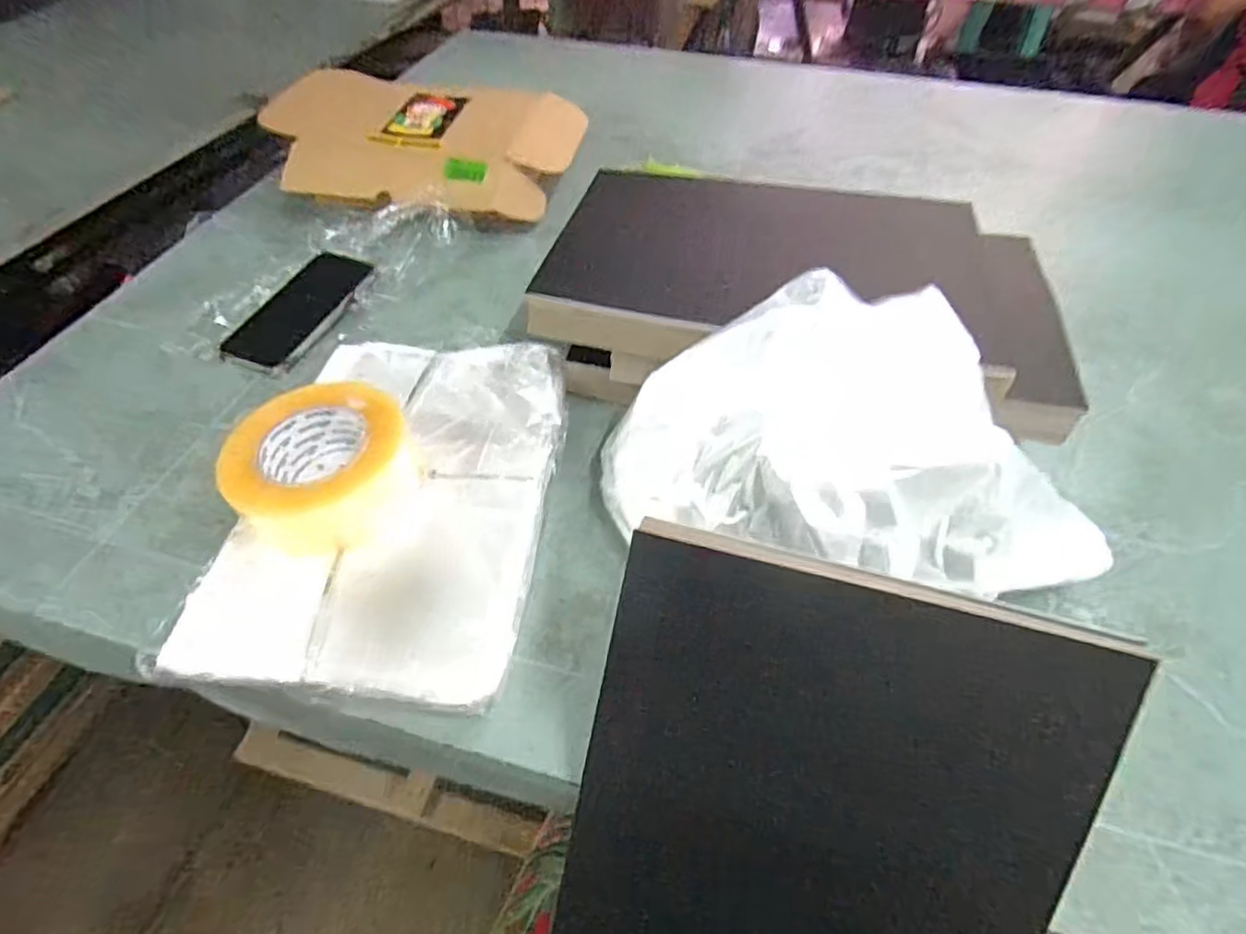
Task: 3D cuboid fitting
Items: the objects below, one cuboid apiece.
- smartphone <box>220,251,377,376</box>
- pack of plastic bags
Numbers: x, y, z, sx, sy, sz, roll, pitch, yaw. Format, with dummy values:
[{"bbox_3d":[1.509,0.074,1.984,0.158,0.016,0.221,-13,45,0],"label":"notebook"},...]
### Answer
[{"bbox_3d":[-0.332,-0.160,0.654,0.075,0.008,0.162,20,59,9],"label":"smartphone"},{"bbox_3d":[-0.172,0.019,0.504,0.224,0.036,0.317,5,51,4],"label":"pack of plastic bags"}]

